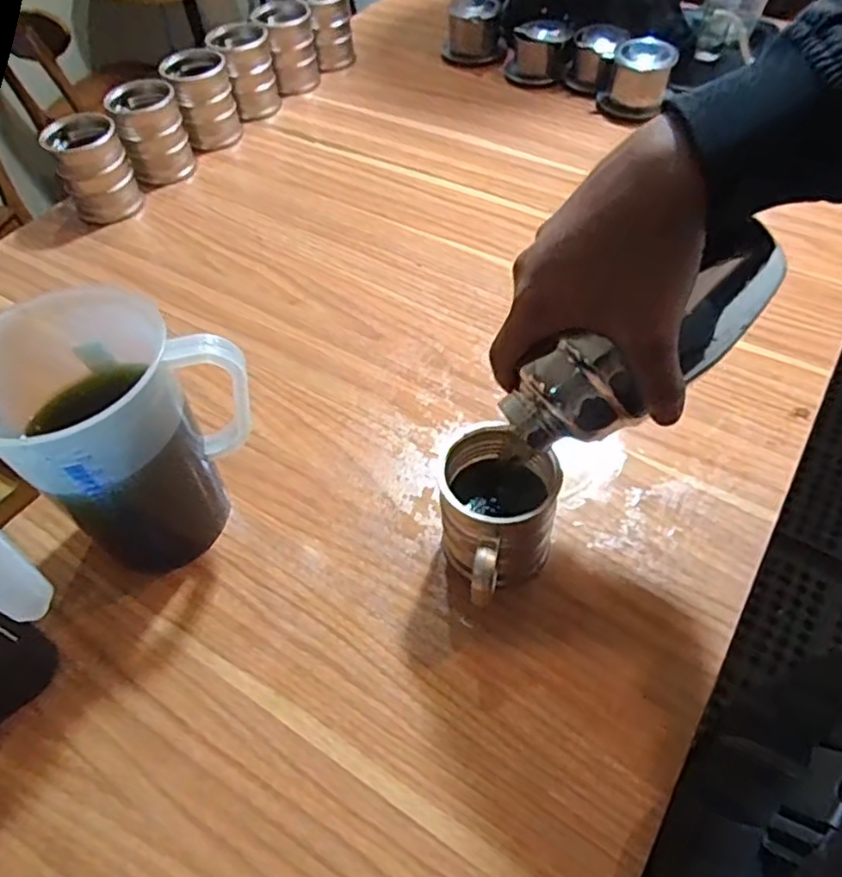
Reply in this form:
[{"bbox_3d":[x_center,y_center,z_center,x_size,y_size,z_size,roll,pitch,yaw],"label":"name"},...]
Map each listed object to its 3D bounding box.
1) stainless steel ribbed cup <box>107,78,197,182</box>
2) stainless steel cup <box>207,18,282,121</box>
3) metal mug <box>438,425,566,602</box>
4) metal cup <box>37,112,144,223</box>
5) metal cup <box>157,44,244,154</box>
[{"bbox_3d":[-0.308,-0.352,0.755,0.073,0.093,0.066,-20,54,-11],"label":"stainless steel ribbed cup"},{"bbox_3d":[-0.225,-0.472,0.836,0.074,0.093,0.083,-16,53,-8],"label":"stainless steel cup"},{"bbox_3d":[0.045,0.055,0.419,0.072,0.087,0.099,18,56,17],"label":"metal mug"},{"bbox_3d":[-0.356,-0.293,0.714,0.072,0.092,0.065,-22,54,-12],"label":"metal cup"},{"bbox_3d":[-0.265,-0.415,0.802,0.070,0.095,0.070,-2,52,3],"label":"metal cup"}]

